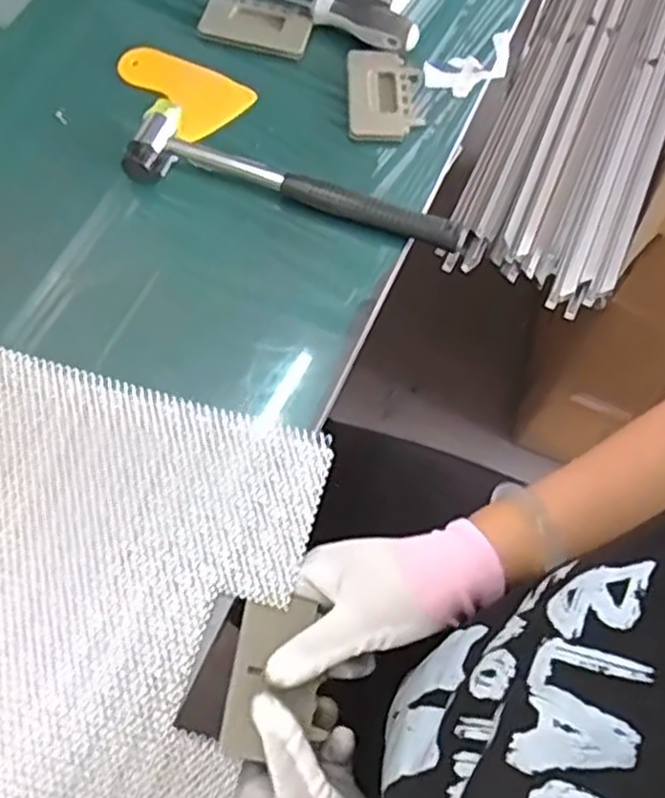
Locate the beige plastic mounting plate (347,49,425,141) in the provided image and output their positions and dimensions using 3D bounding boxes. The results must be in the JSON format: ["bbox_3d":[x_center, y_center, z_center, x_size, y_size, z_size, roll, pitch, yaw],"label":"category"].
[{"bbox_3d":[0.039,-0.236,0.583,0.055,0.007,0.093,1,66,-3],"label":"beige plastic mounting plate"}]

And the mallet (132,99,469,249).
[{"bbox_3d":[-0.025,-0.154,0.535,0.240,0.025,0.054,16,66,4],"label":"mallet"}]

